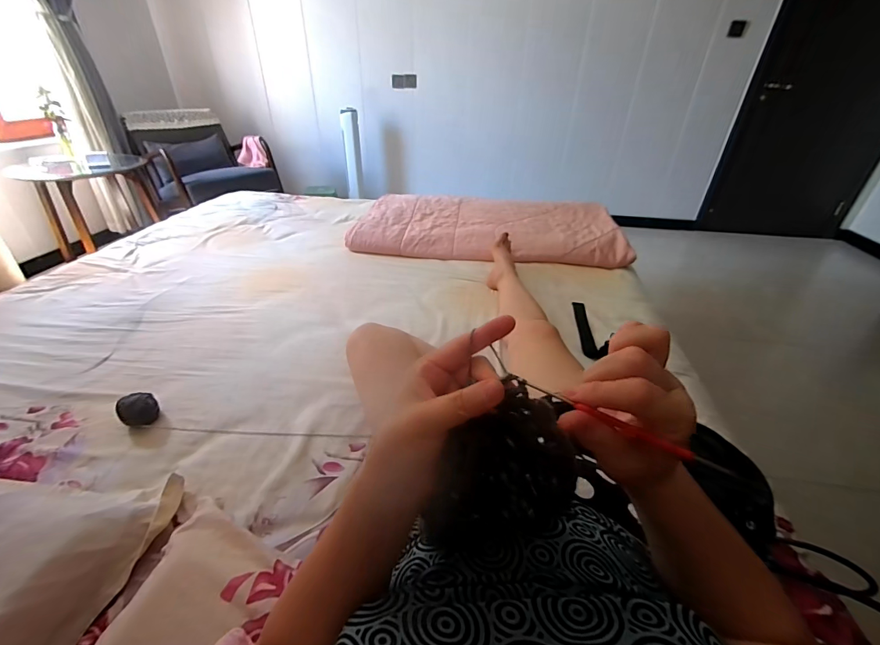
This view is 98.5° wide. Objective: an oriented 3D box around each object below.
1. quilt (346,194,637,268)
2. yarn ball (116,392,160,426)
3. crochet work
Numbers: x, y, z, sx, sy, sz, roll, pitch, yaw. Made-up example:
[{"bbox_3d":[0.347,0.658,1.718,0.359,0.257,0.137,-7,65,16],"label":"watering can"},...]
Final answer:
[{"bbox_3d":[0.182,-0.357,1.419,0.936,0.078,0.473,6,35,6],"label":"quilt"},{"bbox_3d":[-0.527,0.159,0.669,0.049,0.062,0.055,27,42,32],"label":"yarn ball"},{"bbox_3d":[0.046,0.108,0.266,0.110,0.157,0.019,-5,35,-9],"label":"crochet work"}]

